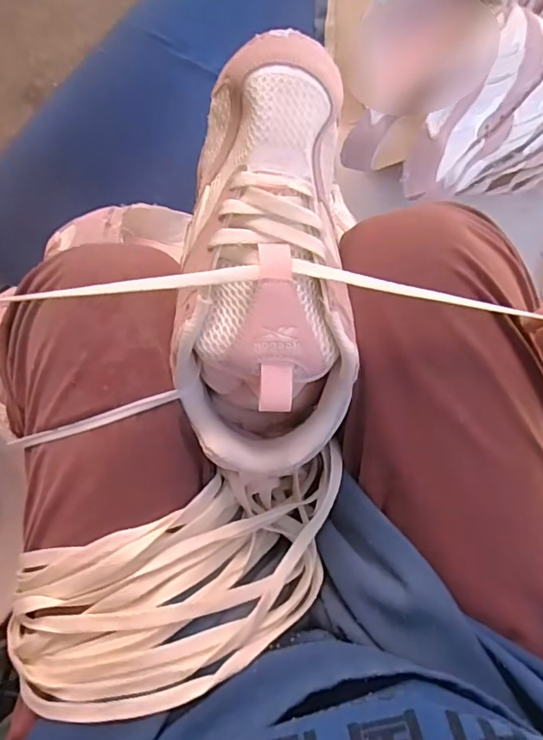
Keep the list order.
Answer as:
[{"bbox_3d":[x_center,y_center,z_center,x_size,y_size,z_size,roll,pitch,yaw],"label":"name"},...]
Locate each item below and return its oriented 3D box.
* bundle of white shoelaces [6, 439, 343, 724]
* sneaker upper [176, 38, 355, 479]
[{"bbox_3d":[-0.042,0.116,0.298,0.195,0.057,0.089,-23,88,-21],"label":"bundle of white shoelaces"},{"bbox_3d":[-0.001,-0.059,0.294,0.085,0.093,0.220,2,94,1],"label":"sneaker upper"}]

